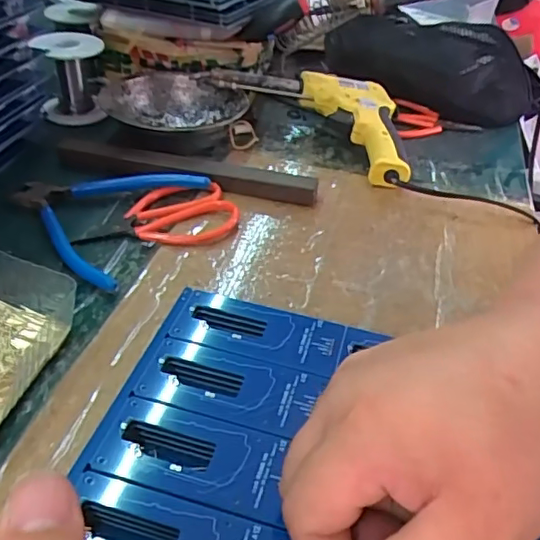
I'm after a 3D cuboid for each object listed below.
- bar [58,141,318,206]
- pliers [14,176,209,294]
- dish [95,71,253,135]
[{"bbox_3d":[-0.067,-0.080,0.457,0.210,0.019,0.027,11,39,8],"label":"bar"},{"bbox_3d":[-0.130,-0.047,0.411,0.124,0.018,0.126,18,41,16],"label":"pliers"},{"bbox_3d":[-0.088,-0.144,0.520,0.125,0.038,0.115,-10,41,-18],"label":"dish"}]

